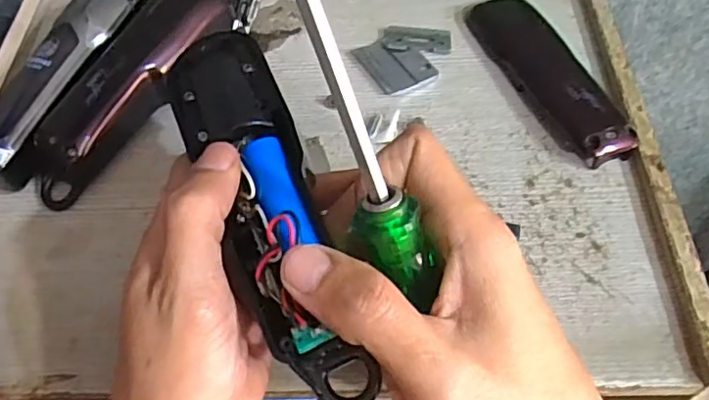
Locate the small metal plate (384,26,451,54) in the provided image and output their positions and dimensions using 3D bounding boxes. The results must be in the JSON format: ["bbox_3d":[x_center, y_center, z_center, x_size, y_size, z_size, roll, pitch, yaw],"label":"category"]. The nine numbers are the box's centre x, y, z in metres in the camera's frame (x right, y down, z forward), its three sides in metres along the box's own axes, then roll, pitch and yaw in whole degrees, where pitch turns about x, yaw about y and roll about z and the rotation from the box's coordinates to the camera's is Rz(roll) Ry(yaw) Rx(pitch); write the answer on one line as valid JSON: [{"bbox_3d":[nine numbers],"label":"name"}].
[{"bbox_3d":[0.042,-0.106,0.392,0.043,0.005,0.022,2,55,5],"label":"small metal plate"}]

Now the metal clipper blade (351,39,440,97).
[{"bbox_3d":[0.026,-0.085,0.373,0.038,0.004,0.046,-27,57,-15],"label":"metal clipper blade"}]

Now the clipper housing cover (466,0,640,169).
[{"bbox_3d":[0.115,-0.078,0.357,0.040,0.019,0.140,-19,56,-10],"label":"clipper housing cover"}]

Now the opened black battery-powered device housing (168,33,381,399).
[{"bbox_3d":[-0.037,0.000,0.235,0.042,0.023,0.165,-18,67,-9],"label":"opened black battery-powered device housing"}]

